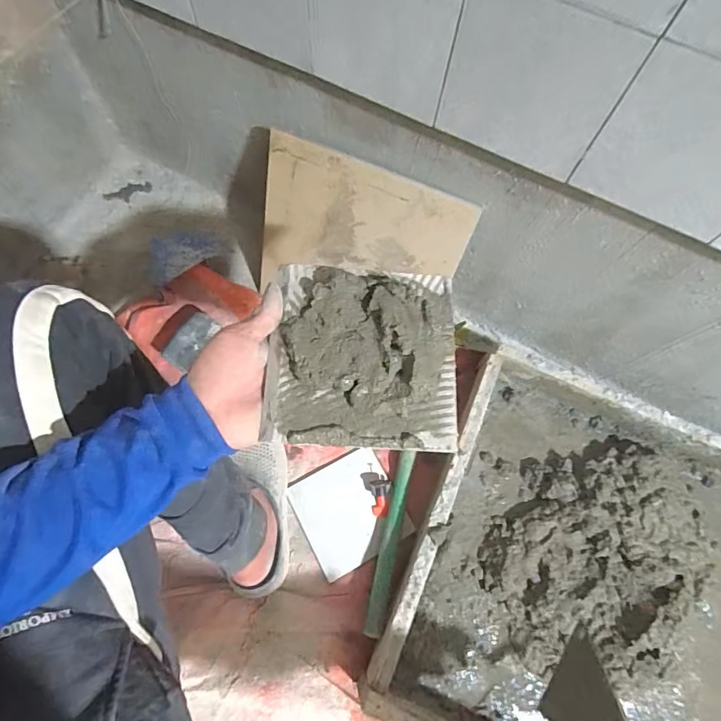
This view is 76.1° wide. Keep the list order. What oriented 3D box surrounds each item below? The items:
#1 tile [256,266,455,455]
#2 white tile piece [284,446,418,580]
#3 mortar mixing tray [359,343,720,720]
[{"bbox_3d":[0.003,-0.008,0.358,0.143,0.027,0.146,2,70,-2],"label":"tile"},{"bbox_3d":[-0.016,0.225,0.692,0.144,0.007,0.147,-27,73,-12],"label":"white tile piece"},{"bbox_3d":[0.439,0.352,0.627,0.741,0.097,0.505,24,71,6],"label":"mortar mixing tray"}]

